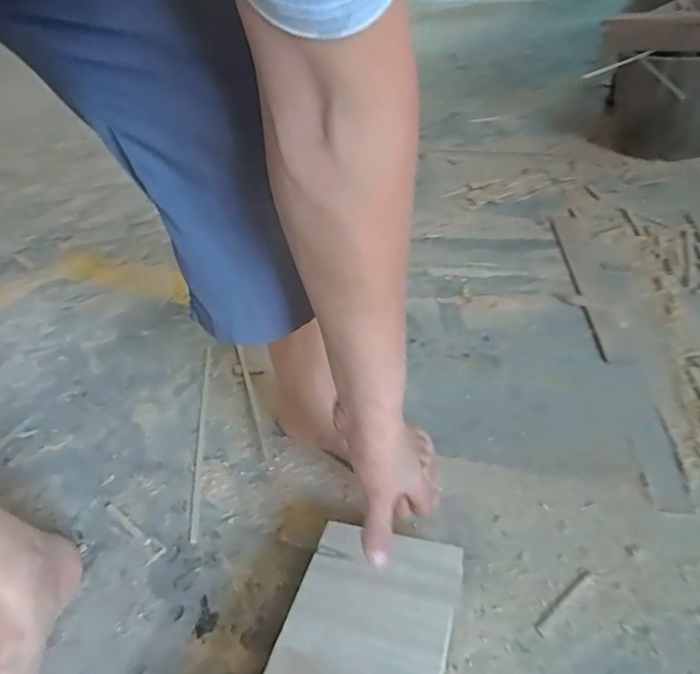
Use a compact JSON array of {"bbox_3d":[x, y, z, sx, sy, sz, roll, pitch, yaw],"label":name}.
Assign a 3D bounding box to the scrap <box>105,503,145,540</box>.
[{"bbox_3d":[-0.281,0.229,0.689,0.087,0.005,0.011,24,46,35],"label":"scrap"}]

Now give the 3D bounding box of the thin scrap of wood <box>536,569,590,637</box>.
[{"bbox_3d":[0.213,0.263,0.555,0.091,0.004,0.011,-32,44,-30],"label":"thin scrap of wood"}]

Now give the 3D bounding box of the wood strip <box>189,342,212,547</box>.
[{"bbox_3d":[-0.216,0.132,0.809,0.012,0.004,0.379,-10,37,-4],"label":"wood strip"}]

